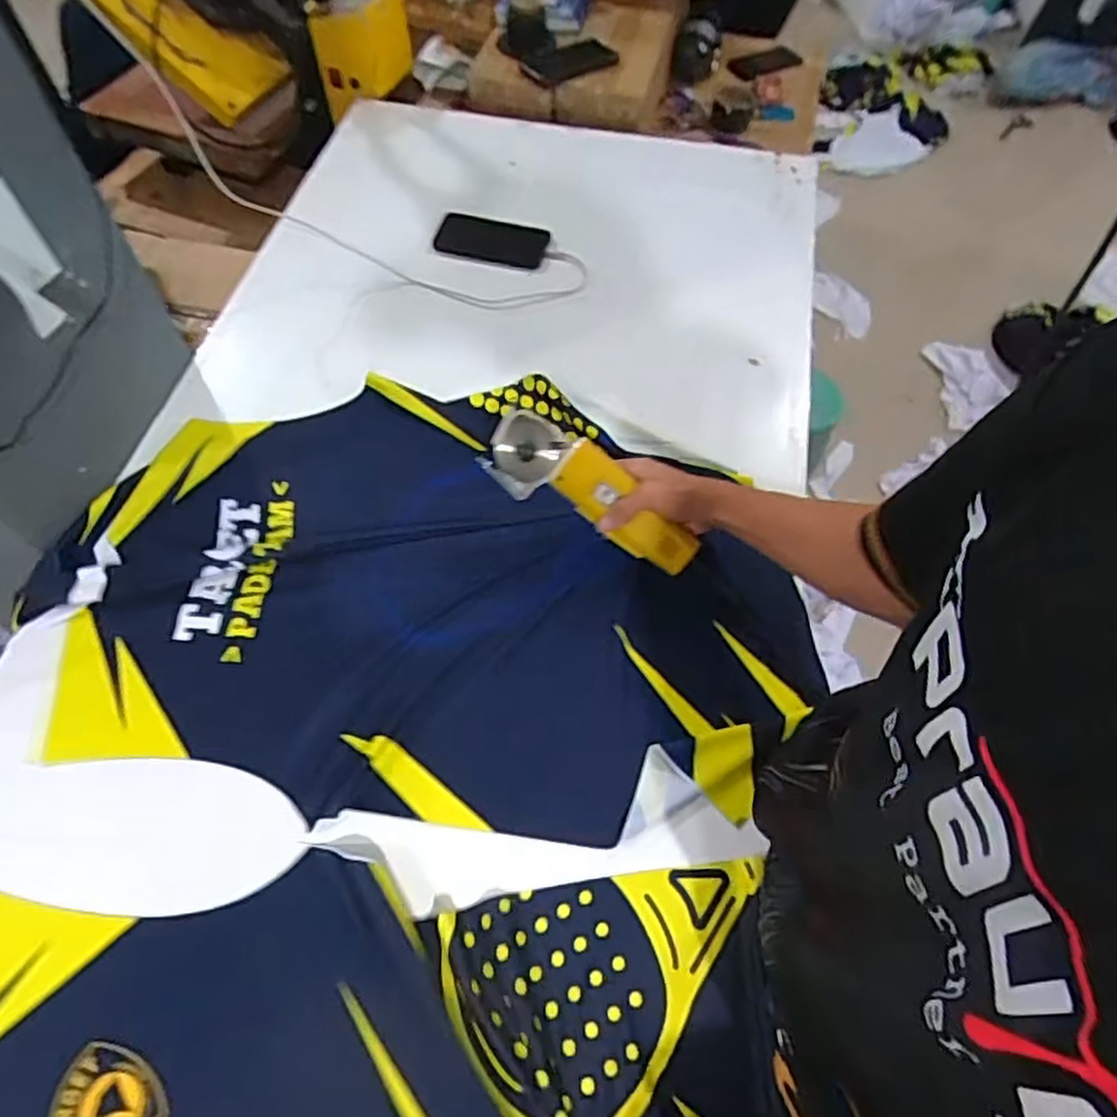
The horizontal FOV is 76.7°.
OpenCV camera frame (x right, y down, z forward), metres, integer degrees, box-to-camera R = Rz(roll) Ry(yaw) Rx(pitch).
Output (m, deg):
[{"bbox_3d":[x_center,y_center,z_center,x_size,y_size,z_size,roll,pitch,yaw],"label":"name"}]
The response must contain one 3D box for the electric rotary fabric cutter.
[{"bbox_3d":[0.035,-0.067,0.735,0.236,0.062,0.069,34,62,2],"label":"electric rotary fabric cutter"}]

